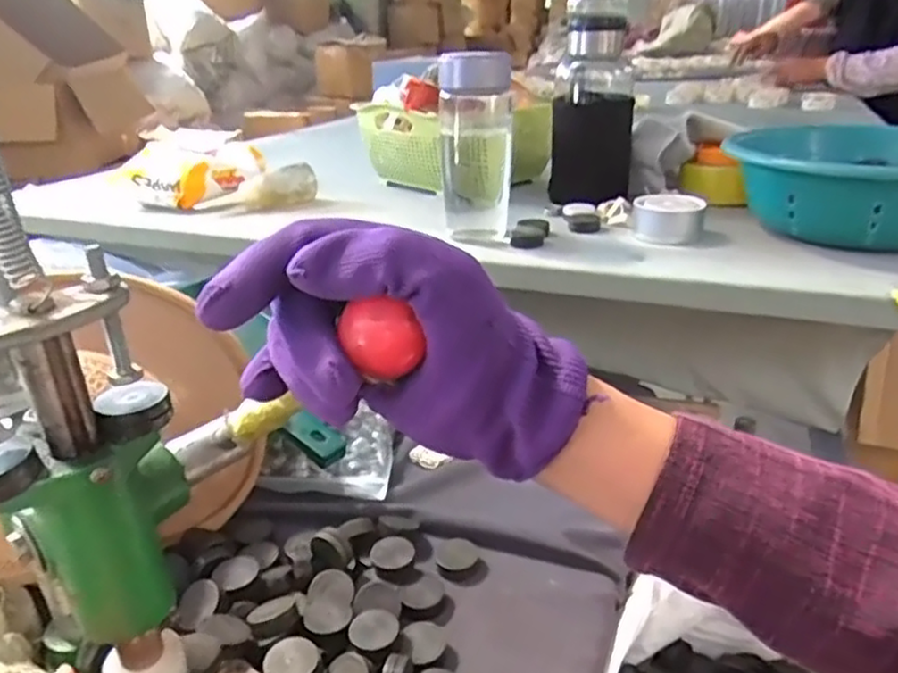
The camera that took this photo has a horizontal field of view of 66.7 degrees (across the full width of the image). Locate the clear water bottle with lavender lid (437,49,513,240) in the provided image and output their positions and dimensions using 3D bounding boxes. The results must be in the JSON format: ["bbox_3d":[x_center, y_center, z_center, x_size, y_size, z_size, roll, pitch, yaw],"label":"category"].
[{"bbox_3d":[0.026,-0.192,0.680,0.067,0.171,0.071,-2,25,0],"label":"clear water bottle with lavender lid"}]

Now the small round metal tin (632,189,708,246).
[{"bbox_3d":[0.215,-0.116,0.671,0.068,0.037,0.060,5,26,14],"label":"small round metal tin"}]

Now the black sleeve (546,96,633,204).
[{"bbox_3d":[0.169,-0.220,0.815,0.092,0.129,0.020,6,39,9],"label":"black sleeve"}]

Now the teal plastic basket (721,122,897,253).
[{"bbox_3d":[0.401,-0.146,0.650,0.230,0.077,0.256,12,29,28],"label":"teal plastic basket"}]

